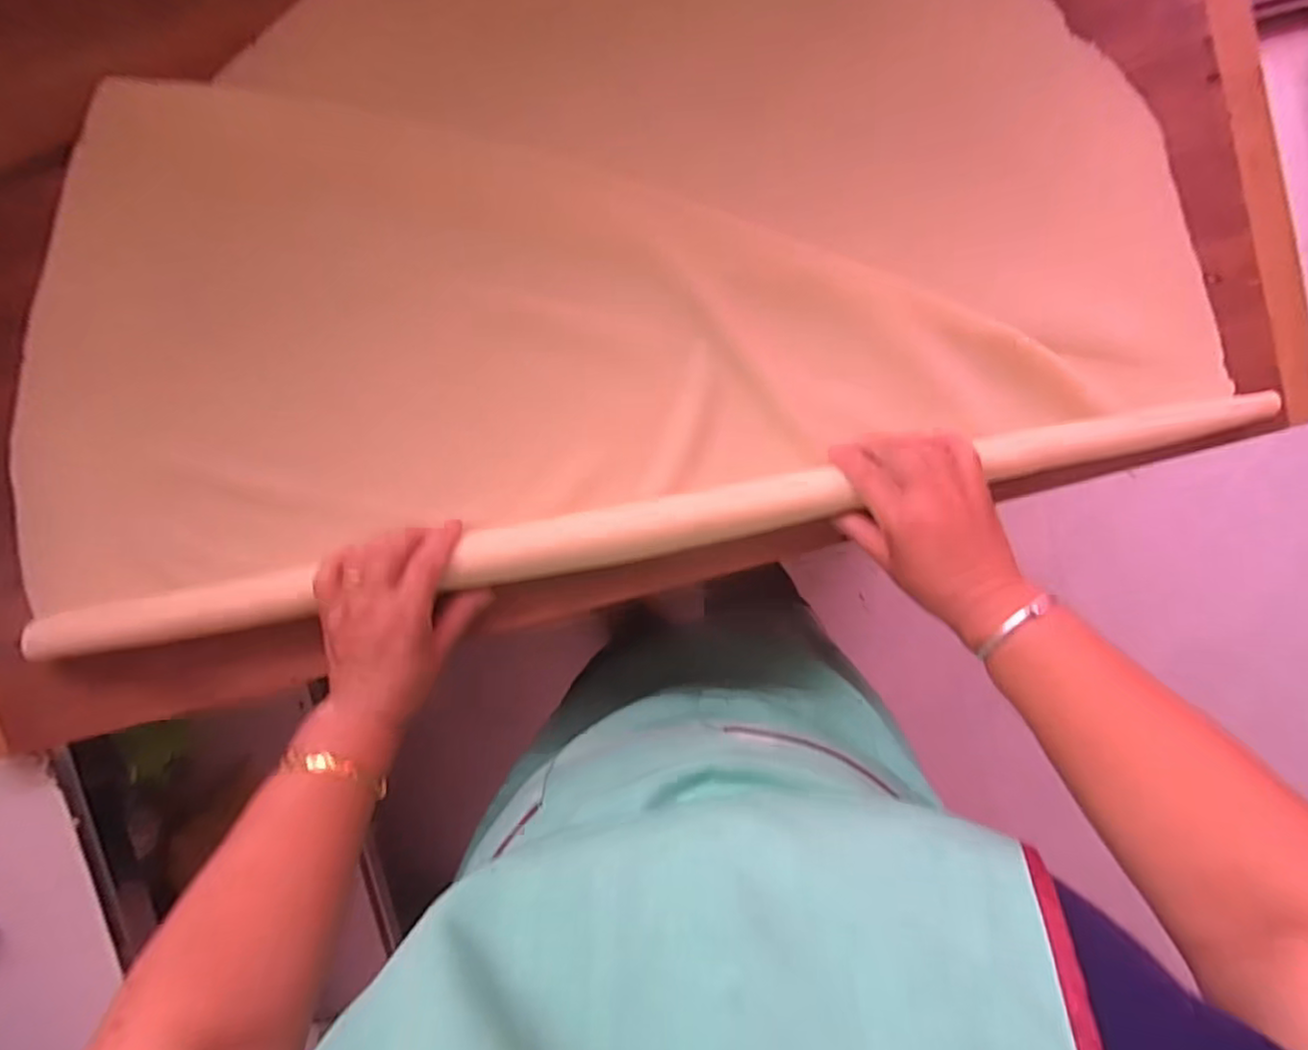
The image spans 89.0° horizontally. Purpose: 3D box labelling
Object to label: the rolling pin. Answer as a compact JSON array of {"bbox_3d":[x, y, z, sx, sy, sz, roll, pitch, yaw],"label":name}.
[{"bbox_3d":[-0.002,0.000,0.462,0.854,0.032,0.038,-11,94,1],"label":"rolling pin"}]

